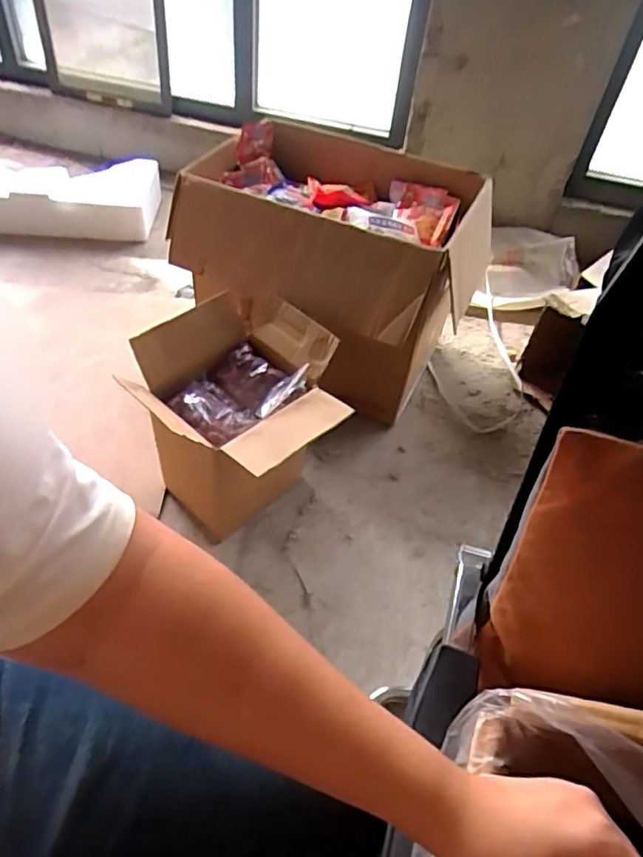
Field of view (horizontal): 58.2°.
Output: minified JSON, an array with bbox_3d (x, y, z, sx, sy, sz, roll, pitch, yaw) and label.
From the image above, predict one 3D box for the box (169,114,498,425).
[{"bbox_3d":[0.006,-0.386,1.438,0.699,0.467,0.484,21,48,12],"label":"box"}]

